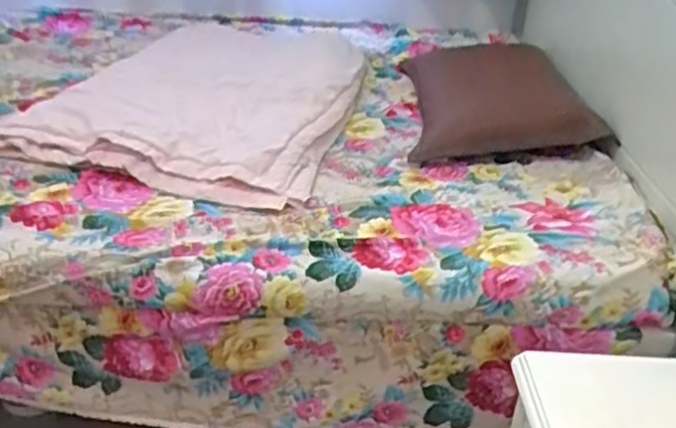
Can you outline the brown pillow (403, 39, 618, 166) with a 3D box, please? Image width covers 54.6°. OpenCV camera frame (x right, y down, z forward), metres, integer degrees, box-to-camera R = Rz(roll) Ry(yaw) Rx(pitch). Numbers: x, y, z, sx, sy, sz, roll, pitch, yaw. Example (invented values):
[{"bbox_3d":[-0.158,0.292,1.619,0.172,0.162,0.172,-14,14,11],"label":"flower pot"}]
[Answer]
[{"bbox_3d":[0.369,-0.325,1.599,0.381,0.176,0.572,3,28,0],"label":"brown pillow"}]

